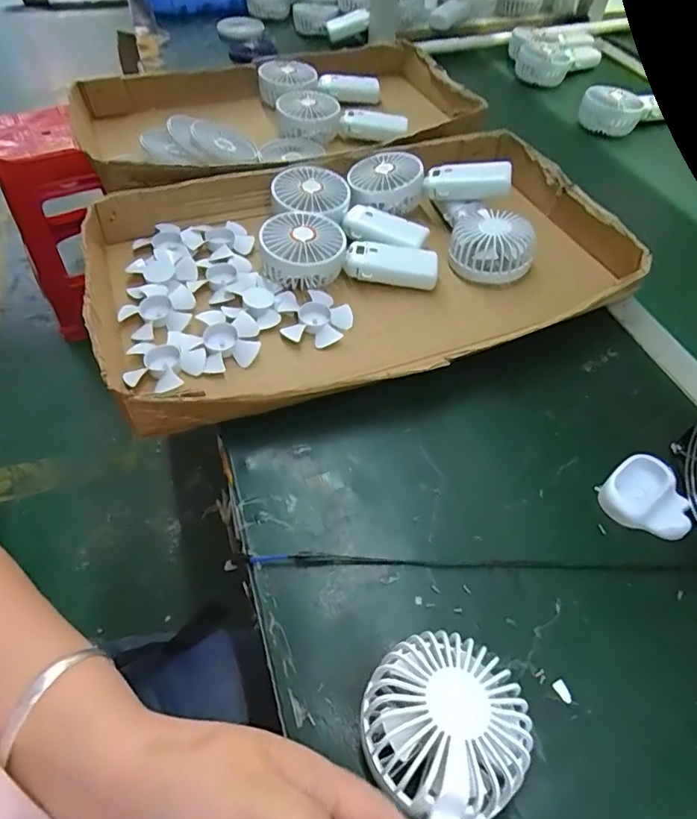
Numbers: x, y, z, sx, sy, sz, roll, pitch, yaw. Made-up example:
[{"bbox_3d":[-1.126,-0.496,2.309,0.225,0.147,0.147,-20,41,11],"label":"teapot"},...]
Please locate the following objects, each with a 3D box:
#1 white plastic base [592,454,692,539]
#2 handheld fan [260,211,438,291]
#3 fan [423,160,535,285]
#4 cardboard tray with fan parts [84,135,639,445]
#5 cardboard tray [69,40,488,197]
[{"bbox_3d":[0.226,0.068,0.383,0.057,0.017,0.061,-22,57,-16],"label":"white plastic base"},{"bbox_3d":[-0.001,-0.166,0.527,0.178,0.038,0.088,-2,53,-2],"label":"handheld fan"},{"bbox_3d":[0.144,-0.207,0.552,0.087,0.055,0.151,-10,54,-8],"label":"fan"},{"bbox_3d":[0.014,-0.161,0.524,0.507,0.056,0.322,-17,55,-13],"label":"cardboard tray with fan parts"},{"bbox_3d":[-0.094,-0.409,0.733,0.520,0.101,0.342,-20,56,-17],"label":"cardboard tray"}]

